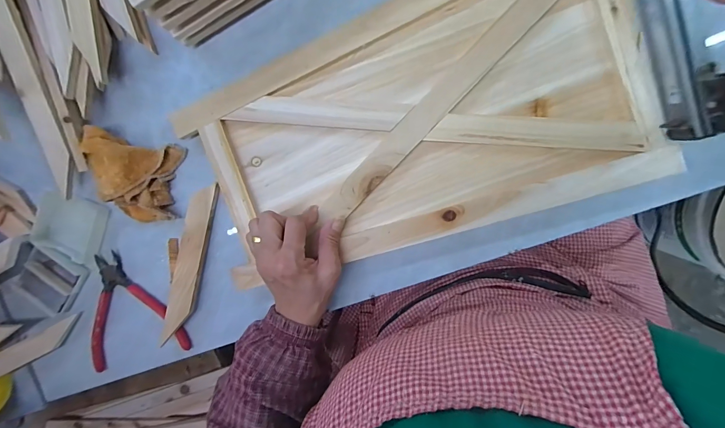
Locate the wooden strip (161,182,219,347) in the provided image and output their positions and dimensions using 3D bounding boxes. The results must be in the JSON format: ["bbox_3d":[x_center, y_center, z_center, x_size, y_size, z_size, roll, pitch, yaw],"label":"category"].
[{"bbox_3d":[-0.198,0.058,0.383,0.028,0.010,0.184,16,98,6],"label":"wooden strip"}]

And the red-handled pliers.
[{"bbox_3d":[-0.289,0.114,0.419,0.130,0.020,0.137,-17,93,9],"label":"red-handled pliers"}]

